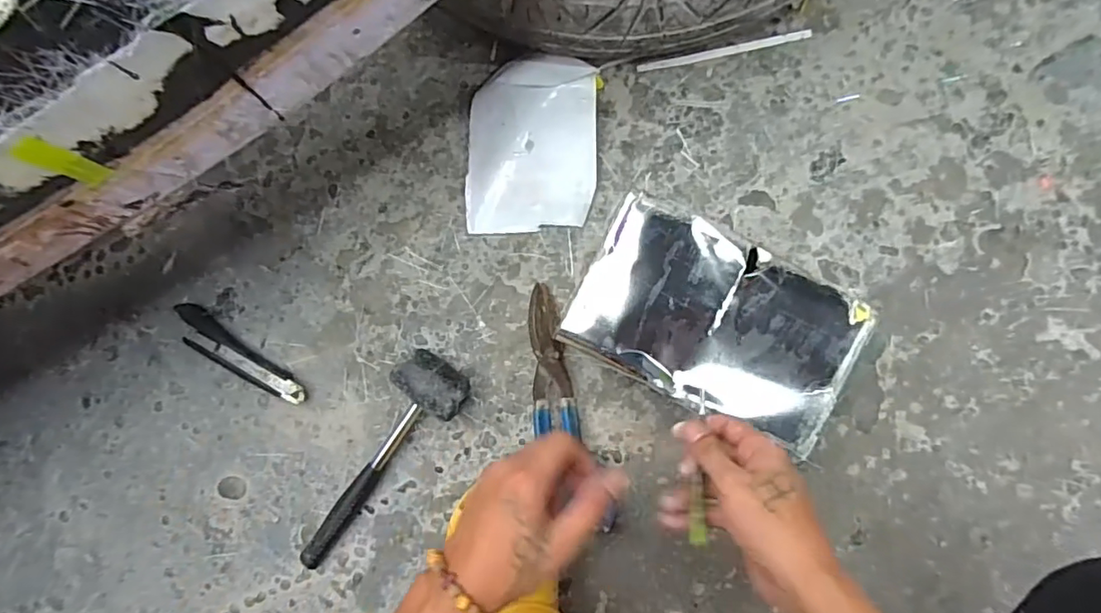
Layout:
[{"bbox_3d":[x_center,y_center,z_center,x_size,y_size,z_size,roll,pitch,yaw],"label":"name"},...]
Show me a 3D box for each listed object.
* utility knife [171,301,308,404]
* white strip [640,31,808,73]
[{"bbox_3d":[-0.338,0.054,0.593,0.170,0.022,0.034,34,90,5],"label":"utility knife"},{"bbox_3d":[0.189,-0.278,0.602,0.187,0.006,0.011,-11,86,2],"label":"white strip"}]

